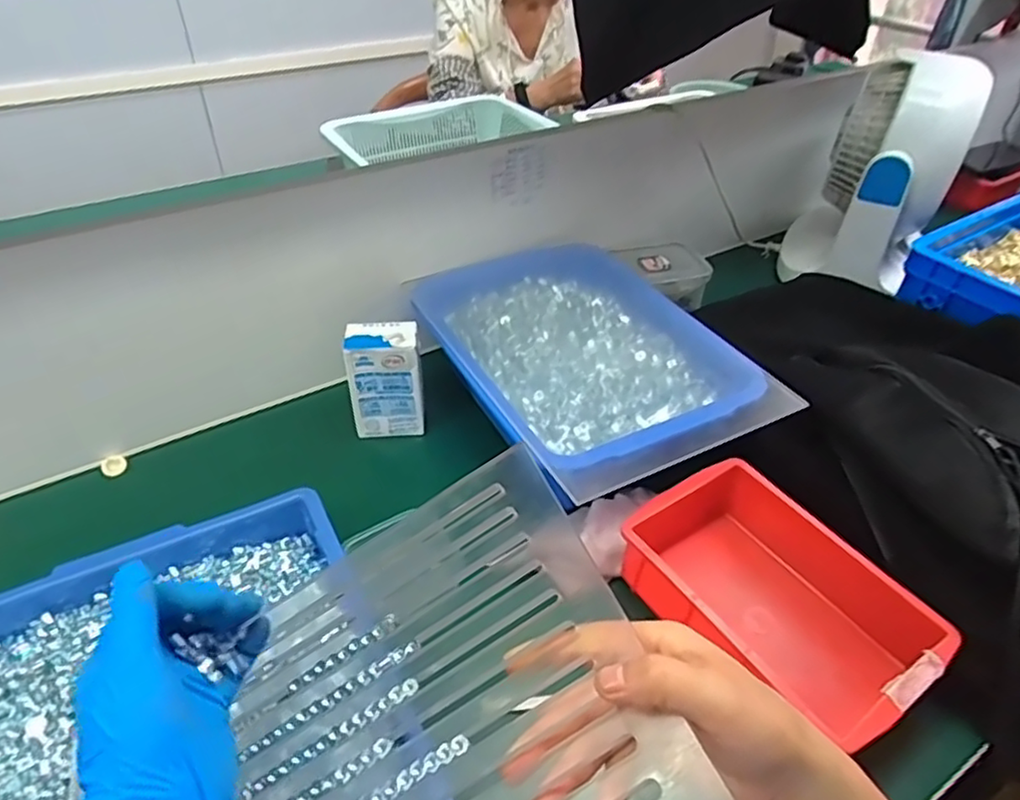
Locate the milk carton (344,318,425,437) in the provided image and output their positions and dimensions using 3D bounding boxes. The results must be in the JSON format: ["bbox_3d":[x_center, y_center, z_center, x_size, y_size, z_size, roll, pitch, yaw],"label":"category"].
[{"bbox_3d":[-0.116,-0.020,0.636,0.066,0.108,0.040,-1,41,-3],"label":"milk carton"}]

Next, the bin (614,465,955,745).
[{"bbox_3d":[0.187,0.147,0.482,0.135,0.064,0.194,-23,46,-26],"label":"bin"}]

